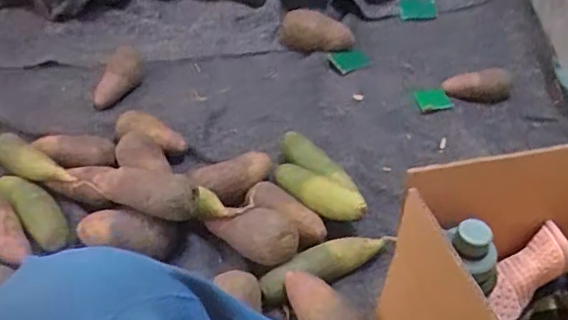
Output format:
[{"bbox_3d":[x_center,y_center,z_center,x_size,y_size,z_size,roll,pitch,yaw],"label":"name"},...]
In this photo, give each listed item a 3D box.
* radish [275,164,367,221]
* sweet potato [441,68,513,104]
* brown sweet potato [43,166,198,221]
[{"bbox_3d":[0.052,0.042,0.911,0.177,0.062,0.057,33,51,27],"label":"radish"},{"bbox_3d":[0.418,-0.162,1.231,0.146,0.067,0.058,3,44,0],"label":"sweet potato"},{"bbox_3d":[-0.254,0.040,0.883,0.268,0.071,0.076,6,42,27],"label":"brown sweet potato"}]

